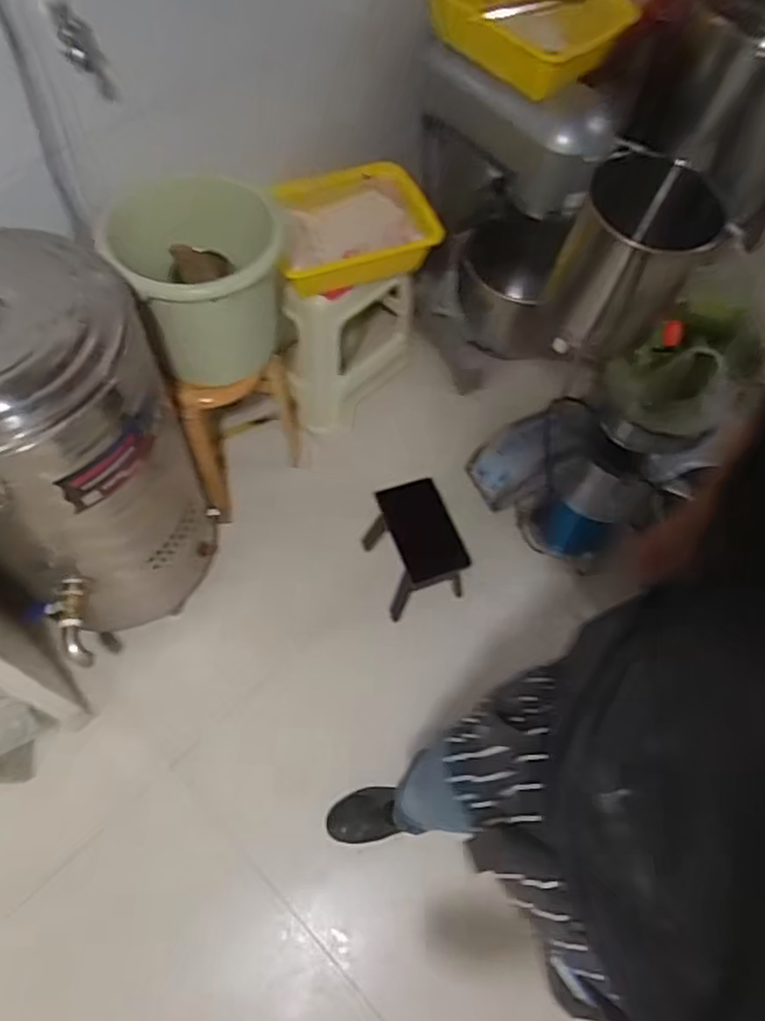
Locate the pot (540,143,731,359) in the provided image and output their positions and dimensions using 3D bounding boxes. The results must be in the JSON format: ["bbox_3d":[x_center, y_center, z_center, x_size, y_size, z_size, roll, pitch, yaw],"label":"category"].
[{"bbox_3d":[0.391,-0.403,1.059,0.219,0.223,0.230,1,62,-2],"label":"pot"}]

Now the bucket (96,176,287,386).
[{"bbox_3d":[-0.340,-0.444,1.254,0.280,0.329,0.272,1,62,-2],"label":"bucket"}]

